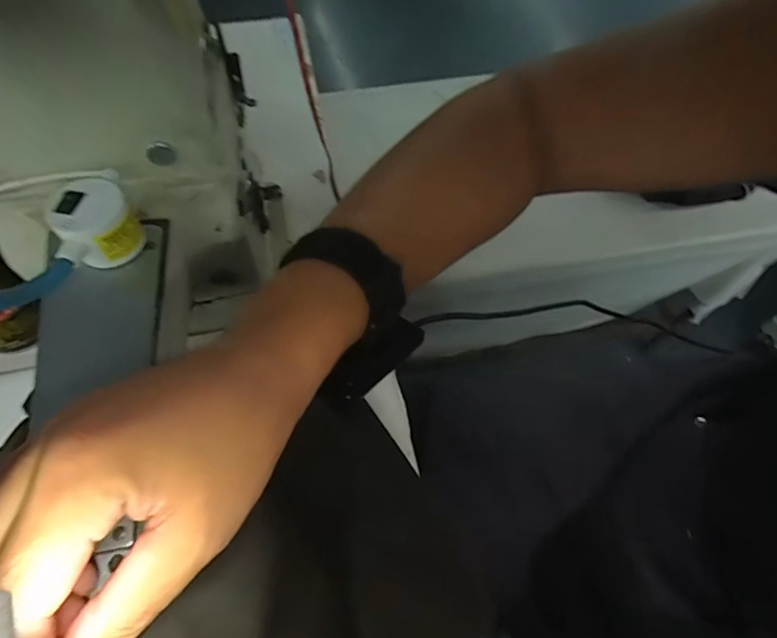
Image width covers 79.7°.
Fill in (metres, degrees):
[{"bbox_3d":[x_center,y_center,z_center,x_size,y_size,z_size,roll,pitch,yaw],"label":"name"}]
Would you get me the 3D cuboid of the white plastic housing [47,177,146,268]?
[{"bbox_3d":[-0.153,-0.048,0.243,0.038,0.033,0.037,0,62,-1],"label":"white plastic housing"}]

